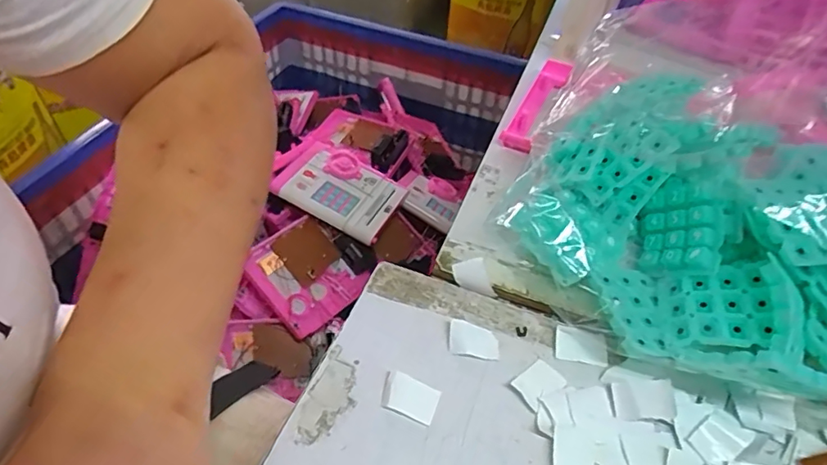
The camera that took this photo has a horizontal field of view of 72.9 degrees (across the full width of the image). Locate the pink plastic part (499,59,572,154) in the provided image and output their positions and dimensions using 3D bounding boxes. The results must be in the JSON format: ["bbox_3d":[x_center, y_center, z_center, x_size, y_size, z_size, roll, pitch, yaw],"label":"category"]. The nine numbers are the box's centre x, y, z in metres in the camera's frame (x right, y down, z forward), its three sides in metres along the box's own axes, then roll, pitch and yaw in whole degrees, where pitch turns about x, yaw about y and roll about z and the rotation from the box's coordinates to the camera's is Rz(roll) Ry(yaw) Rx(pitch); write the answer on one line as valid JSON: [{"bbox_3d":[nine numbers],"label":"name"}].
[{"bbox_3d":[0.104,-0.110,0.472,0.027,0.018,0.129,21,48,16],"label":"pink plastic part"}]

